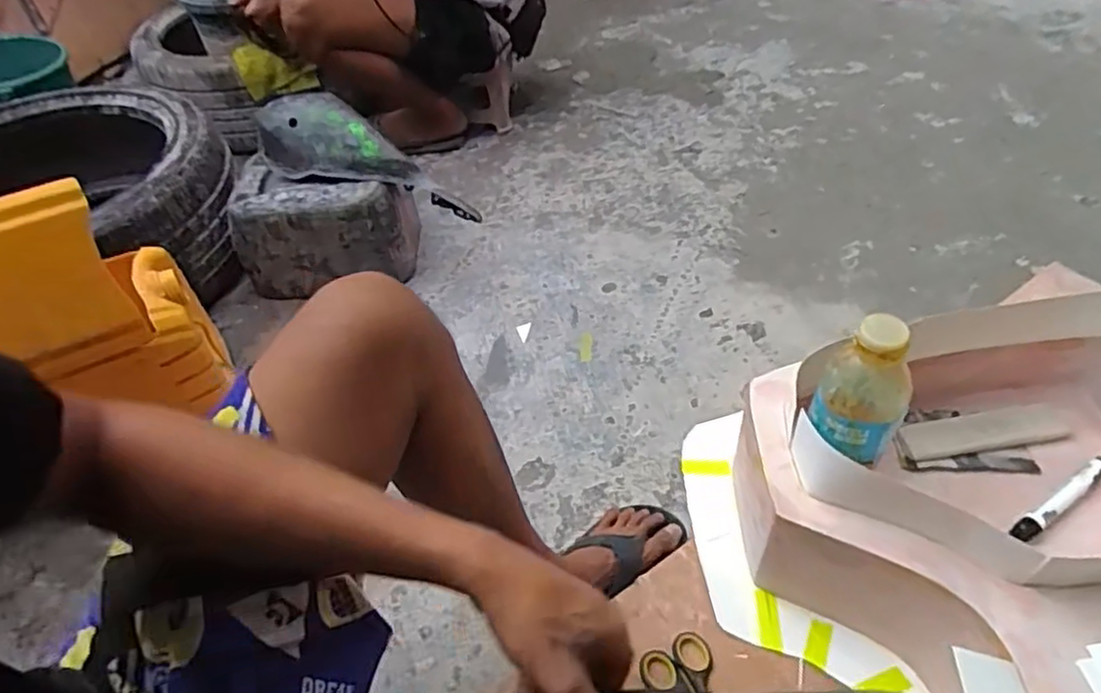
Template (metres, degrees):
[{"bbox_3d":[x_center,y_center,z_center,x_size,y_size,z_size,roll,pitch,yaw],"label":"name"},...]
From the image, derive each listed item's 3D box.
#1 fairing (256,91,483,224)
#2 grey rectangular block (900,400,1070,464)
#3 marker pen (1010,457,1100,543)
[{"bbox_3d":[-0.339,-0.344,1.231,0.439,0.122,0.114,22,51,-1],"label":"fairing"},{"bbox_3d":[0.409,0.079,0.630,0.154,0.010,0.039,-9,46,-3],"label":"grey rectangular block"},{"bbox_3d":[0.445,0.130,0.581,0.131,0.010,0.017,-27,50,-19],"label":"marker pen"}]

